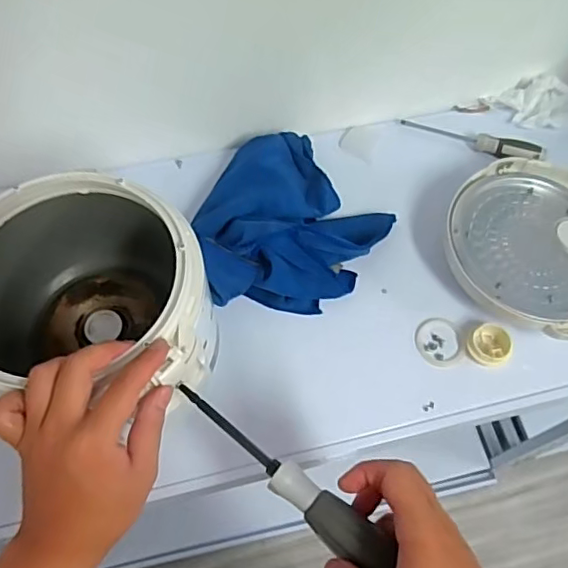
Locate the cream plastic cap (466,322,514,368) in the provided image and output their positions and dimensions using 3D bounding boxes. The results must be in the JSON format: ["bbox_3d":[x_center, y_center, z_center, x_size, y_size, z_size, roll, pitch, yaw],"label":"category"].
[{"bbox_3d":[0.219,0.065,0.605,0.043,0.021,0.046,1,63,-2],"label":"cream plastic cap"}]

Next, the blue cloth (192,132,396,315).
[{"bbox_3d":[0.000,-0.068,0.641,0.200,0.079,0.233,29,66,13],"label":"blue cloth"}]

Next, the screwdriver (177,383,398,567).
[{"bbox_3d":[-0.004,0.128,0.396,0.183,0.035,0.031,35,67,20],"label":"screwdriver"}]

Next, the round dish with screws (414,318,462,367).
[{"bbox_3d":[0.168,0.062,0.620,0.048,0.007,0.053,-3,63,-3],"label":"round dish with screws"}]

